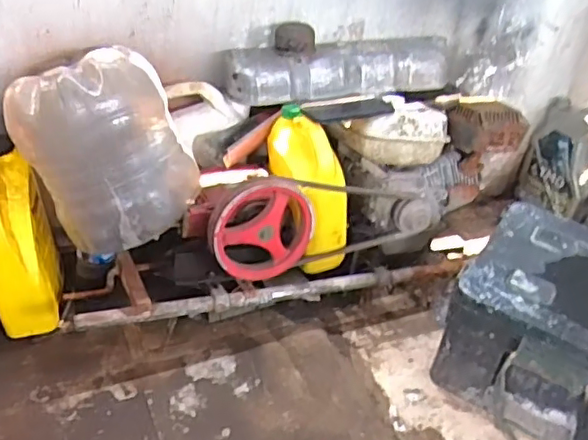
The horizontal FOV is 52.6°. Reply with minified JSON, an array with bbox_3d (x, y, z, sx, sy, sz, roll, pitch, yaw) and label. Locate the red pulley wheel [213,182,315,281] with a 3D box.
[{"bbox_3d":[-0.056,0.021,1.045,0.187,0.178,0.039,-9,36,-24],"label":"red pulley wheel"}]

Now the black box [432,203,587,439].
[{"bbox_3d":[0.508,0.206,1.121,0.361,0.253,0.356,23,36,23],"label":"black box"}]

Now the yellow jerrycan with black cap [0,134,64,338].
[{"bbox_3d":[-0.492,0.046,1.078,0.117,0.314,0.181,-7,35,-21],"label":"yellow jerrycan with black cap"}]

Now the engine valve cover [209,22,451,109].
[{"bbox_3d":[0.093,-0.316,1.184,0.459,0.125,0.113,-5,35,-19],"label":"engine valve cover"}]

